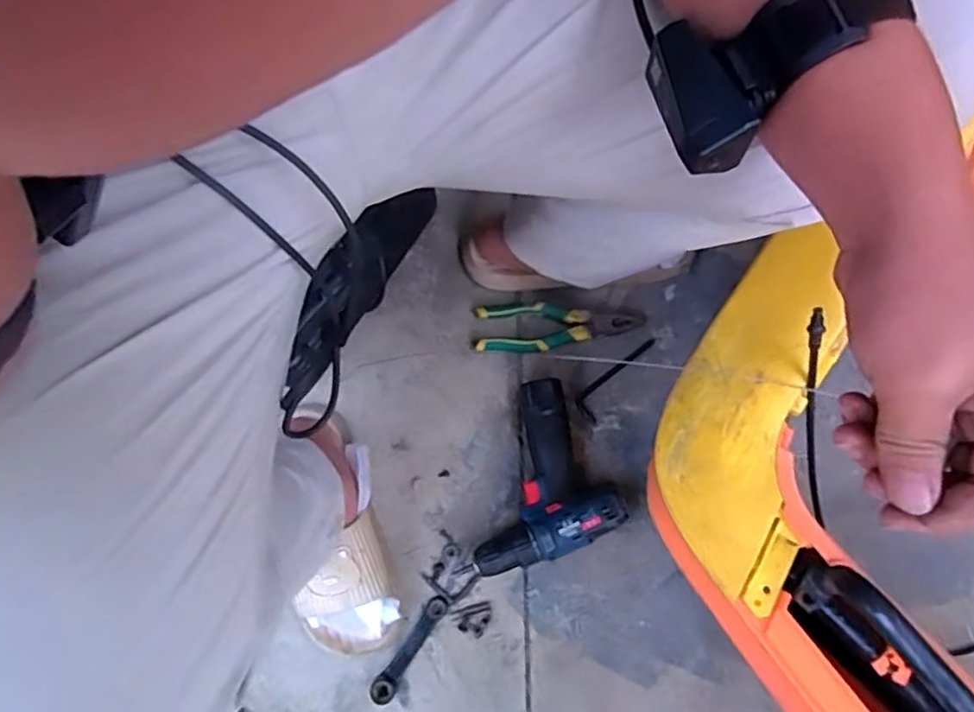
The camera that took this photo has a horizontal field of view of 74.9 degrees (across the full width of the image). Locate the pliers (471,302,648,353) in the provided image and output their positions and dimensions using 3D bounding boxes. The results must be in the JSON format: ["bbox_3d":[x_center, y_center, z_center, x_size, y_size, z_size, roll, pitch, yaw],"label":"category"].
[{"bbox_3d":[0.089,-0.036,0.790,0.213,0.023,0.064,0,80,0],"label":"pliers"}]

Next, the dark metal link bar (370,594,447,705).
[{"bbox_3d":[-0.089,0.337,0.730,0.027,0.016,0.127,34,81,5],"label":"dark metal link bar"}]

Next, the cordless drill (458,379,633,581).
[{"bbox_3d":[0.045,0.137,0.740,0.182,0.050,0.191,-17,81,-3],"label":"cordless drill"}]

